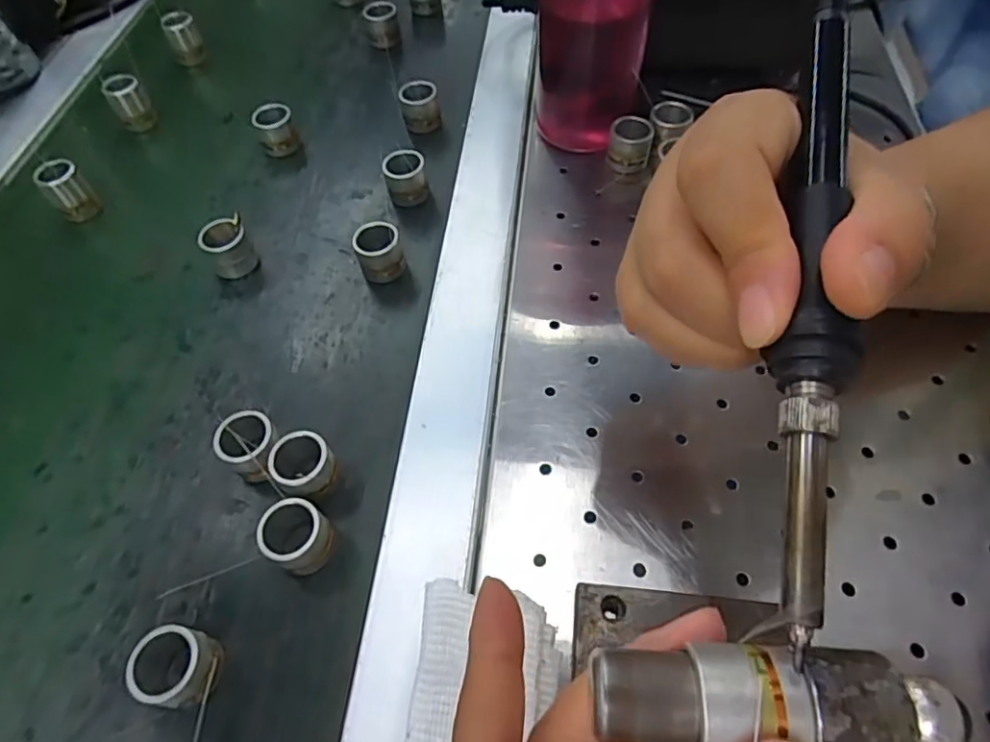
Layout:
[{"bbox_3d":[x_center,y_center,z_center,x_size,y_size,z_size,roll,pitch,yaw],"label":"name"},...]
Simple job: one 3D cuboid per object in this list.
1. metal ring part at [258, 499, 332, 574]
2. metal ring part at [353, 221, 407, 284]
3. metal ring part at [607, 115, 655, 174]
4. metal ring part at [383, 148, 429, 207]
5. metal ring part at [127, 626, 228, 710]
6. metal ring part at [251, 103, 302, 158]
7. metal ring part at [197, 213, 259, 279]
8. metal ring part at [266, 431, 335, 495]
[{"bbox_3d":[-0.079,0.068,0.242,0.025,0.024,0.024,38,67,24],"label":"metal ring part"},{"bbox_3d":[-0.062,-0.064,0.325,0.023,0.026,0.022,-12,57,-4],"label":"metal ring part"},{"bbox_3d":[0.081,-0.135,0.358,0.025,0.024,0.026,7,58,9],"label":"metal ring part"},{"bbox_3d":[-0.053,-0.114,0.355,0.023,0.028,0.018,-13,57,-5],"label":"metal ring part"},{"bbox_3d":[-0.119,0.108,0.220,0.028,0.024,0.024,5,58,7],"label":"metal ring part"},{"bbox_3d":[-0.142,-0.156,0.391,0.025,0.028,0.020,-18,58,-7],"label":"metal ring part"},{"bbox_3d":[-0.147,-0.067,0.333,0.024,0.028,0.020,-25,59,-12],"label":"metal ring part"},{"bbox_3d":[-0.081,0.042,0.260,0.024,0.027,0.025,38,67,24],"label":"metal ring part"}]

